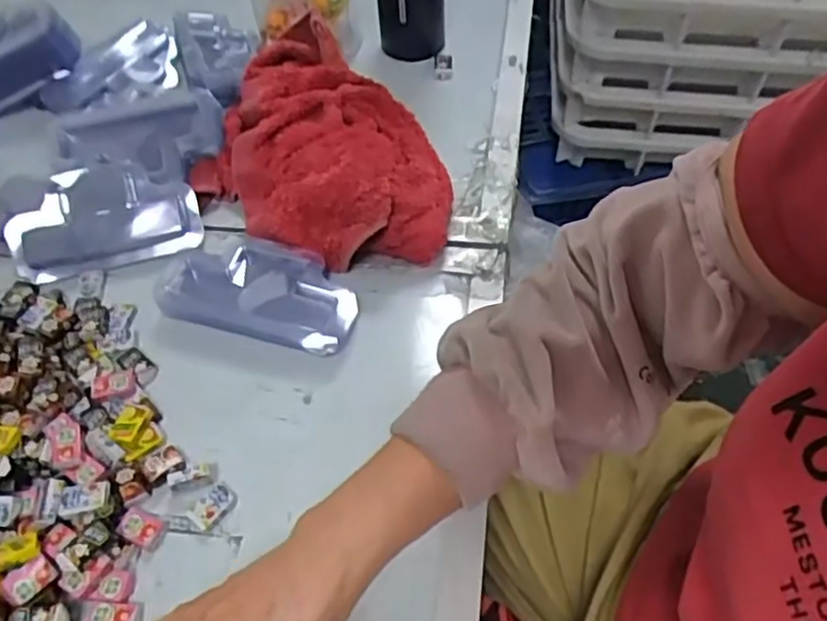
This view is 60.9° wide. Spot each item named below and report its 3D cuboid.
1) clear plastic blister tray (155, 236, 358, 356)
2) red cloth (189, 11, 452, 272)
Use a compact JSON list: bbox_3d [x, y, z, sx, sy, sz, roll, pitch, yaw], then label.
[{"bbox_3d":[-0.116,-0.016,0.510,0.154,0.026,0.077,13,54,13],"label":"clear plastic blister tray"},{"bbox_3d":[-0.068,-0.125,0.565,0.237,0.062,0.188,31,60,24],"label":"red cloth"}]

